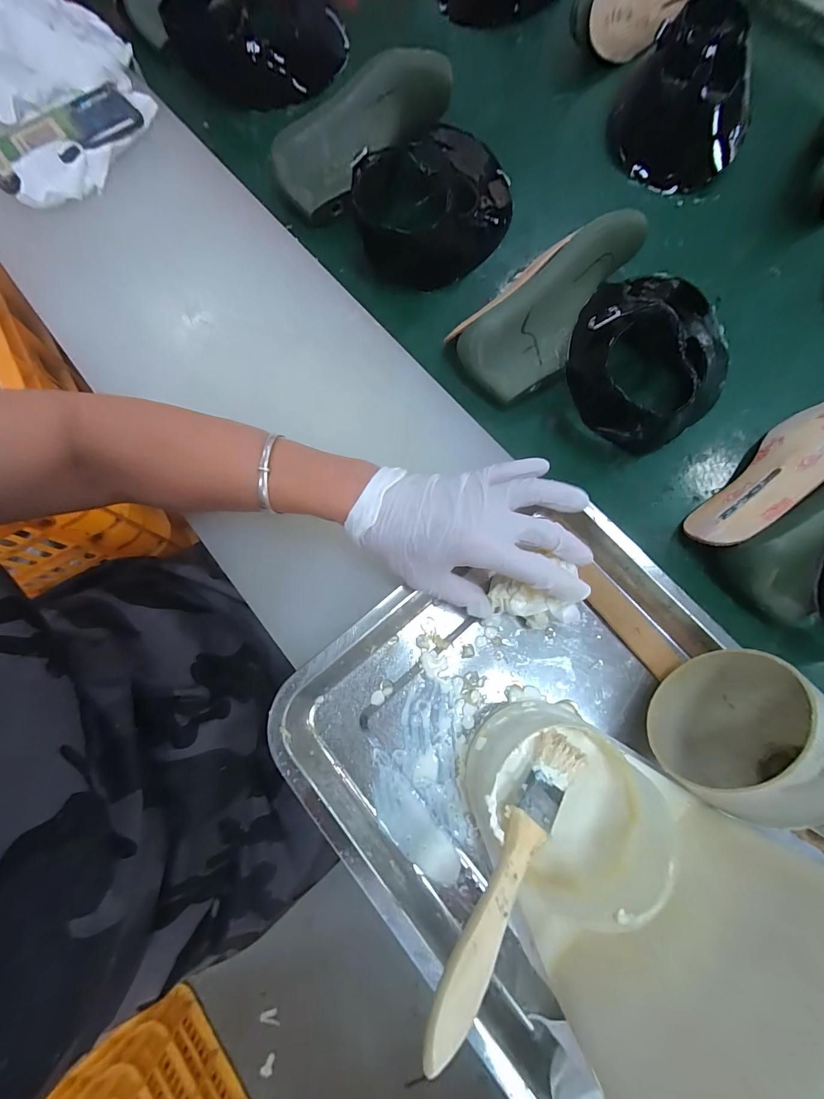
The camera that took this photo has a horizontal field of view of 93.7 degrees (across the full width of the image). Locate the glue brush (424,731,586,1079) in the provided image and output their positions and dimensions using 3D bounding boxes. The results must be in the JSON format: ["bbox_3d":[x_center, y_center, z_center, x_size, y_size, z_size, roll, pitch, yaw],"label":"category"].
[{"bbox_3d":[0.050,0.160,0.193,0.024,0.009,0.144,38,57,8],"label":"glue brush"}]

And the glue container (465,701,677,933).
[{"bbox_3d":[0.089,0.153,0.235,0.092,0.059,0.105,-39,79,-11],"label":"glue container"}]

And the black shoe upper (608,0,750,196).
[{"bbox_3d":[0.319,-0.520,0.449,0.152,0.084,0.172,34,77,7],"label":"black shoe upper"}]

